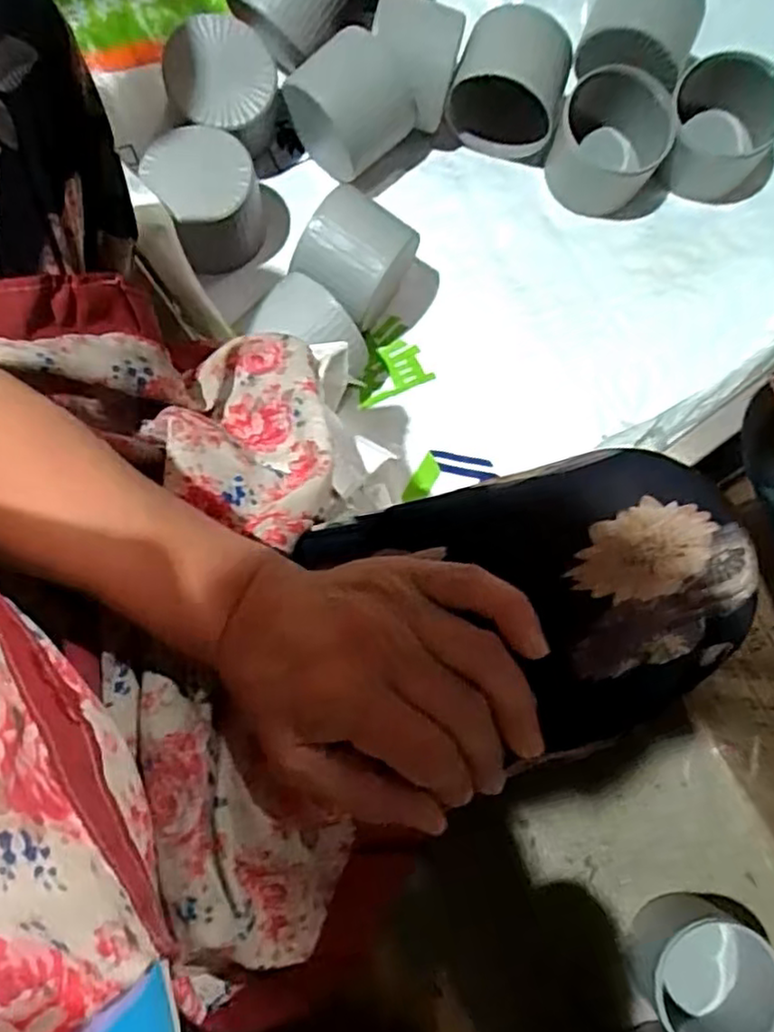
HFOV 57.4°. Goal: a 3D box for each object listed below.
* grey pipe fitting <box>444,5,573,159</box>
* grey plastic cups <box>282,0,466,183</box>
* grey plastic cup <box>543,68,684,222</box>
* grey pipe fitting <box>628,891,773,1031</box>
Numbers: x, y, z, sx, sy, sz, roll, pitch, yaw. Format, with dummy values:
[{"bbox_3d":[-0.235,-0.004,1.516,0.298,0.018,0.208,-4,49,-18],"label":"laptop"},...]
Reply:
[{"bbox_3d":[0.120,-0.425,0.702,0.103,0.092,0.101,14,77,1],"label":"grey pipe fitting"},{"bbox_3d":[-0.007,-0.414,0.691,0.161,0.112,0.104,-34,80,-9],"label":"grey plastic cups"},{"bbox_3d":[0.219,-0.367,0.701,0.109,0.092,0.089,12,77,1],"label":"grey plastic cup"},{"bbox_3d":[0.278,0.399,0.607,0.102,0.100,0.111,0,77,-2],"label":"grey pipe fitting"}]

